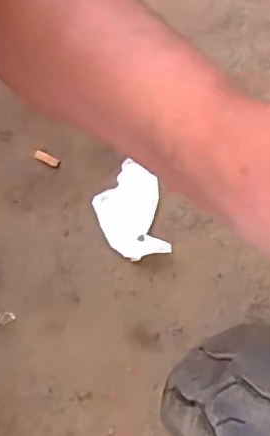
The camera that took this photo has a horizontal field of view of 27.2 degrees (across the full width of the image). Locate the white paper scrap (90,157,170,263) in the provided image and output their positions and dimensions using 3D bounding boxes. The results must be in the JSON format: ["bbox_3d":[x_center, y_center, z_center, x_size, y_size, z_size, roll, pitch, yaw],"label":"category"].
[{"bbox_3d":[-0.007,-0.013,0.648,0.074,0.013,0.125,-7,65,-6],"label":"white paper scrap"}]

